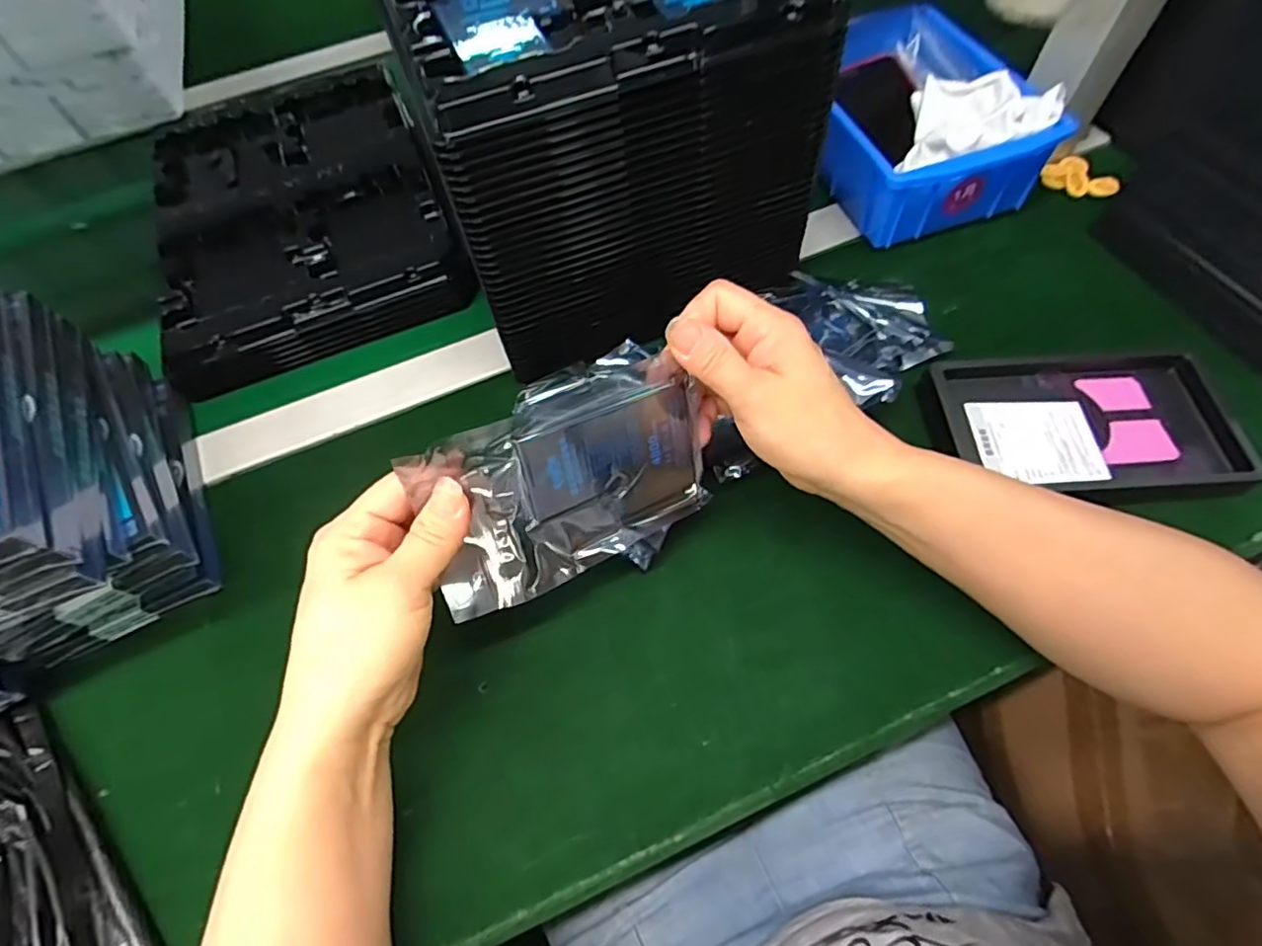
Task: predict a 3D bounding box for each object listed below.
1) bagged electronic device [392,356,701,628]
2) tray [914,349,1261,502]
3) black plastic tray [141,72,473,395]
[{"bbox_3d":[-0.030,0.007,0.300,0.140,0.094,0.022,-25,31,-19],"label":"bagged electronic device"},{"bbox_3d":[0.267,-0.031,0.367,0.163,0.028,0.100,-2,62,3],"label":"tray"},{"bbox_3d":[-0.264,-0.215,0.492,0.213,0.037,0.285,-20,62,-7],"label":"black plastic tray"}]

